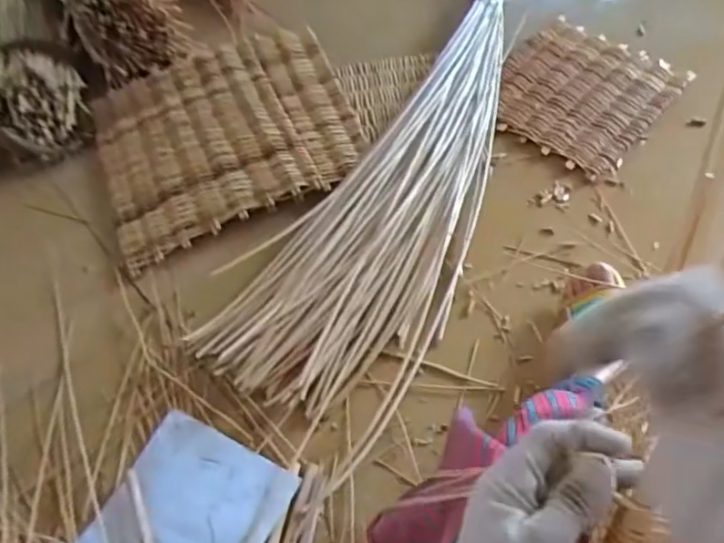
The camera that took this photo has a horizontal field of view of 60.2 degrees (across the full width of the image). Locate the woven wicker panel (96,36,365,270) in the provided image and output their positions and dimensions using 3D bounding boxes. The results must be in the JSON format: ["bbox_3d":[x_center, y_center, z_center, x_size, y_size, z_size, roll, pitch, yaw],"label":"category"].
[{"bbox_3d":[-0.259,-0.279,1.169,0.469,0.027,0.452,-22,58,-11],"label":"woven wicker panel"}]

